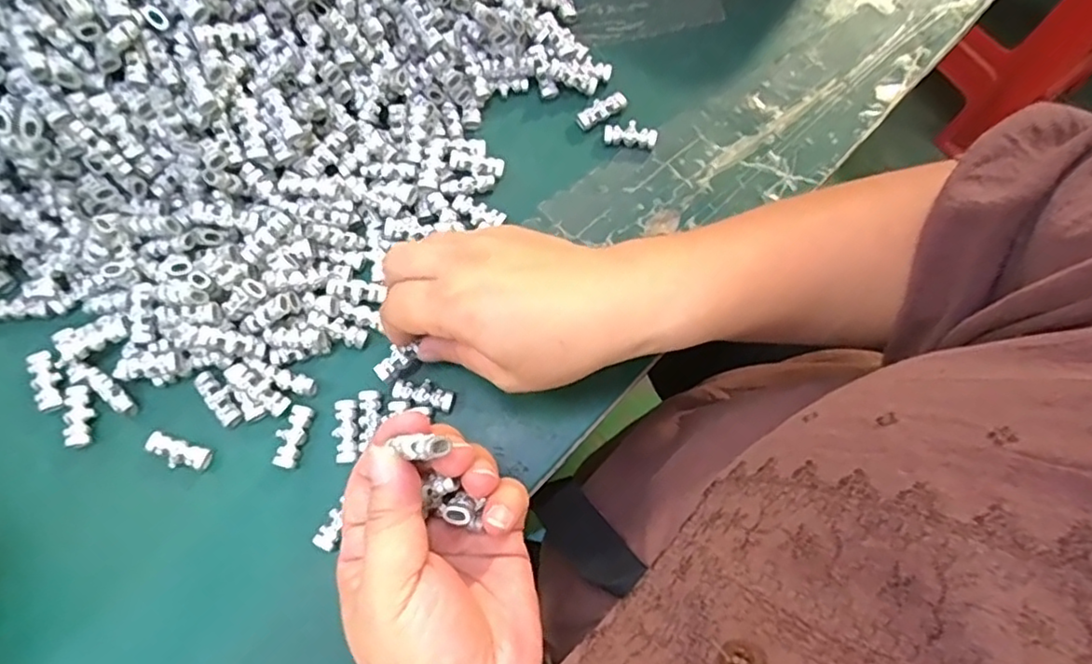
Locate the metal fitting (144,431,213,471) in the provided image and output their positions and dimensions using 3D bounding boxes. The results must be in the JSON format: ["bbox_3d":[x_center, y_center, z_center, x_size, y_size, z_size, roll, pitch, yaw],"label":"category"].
[{"bbox_3d":[-0.178,0.058,0.304,0.030,0.008,0.012,19,73,5],"label":"metal fitting"}]

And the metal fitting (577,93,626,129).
[{"bbox_3d":[0.032,-0.130,0.364,0.029,0.007,0.011,-28,75,-9],"label":"metal fitting"}]

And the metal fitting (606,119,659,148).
[{"bbox_3d":[0.049,-0.114,0.361,0.029,0.007,0.014,4,72,1],"label":"metal fitting"}]

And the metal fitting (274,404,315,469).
[{"bbox_3d":[-0.124,0.051,0.306,0.013,0.004,0.030,8,72,2],"label":"metal fitting"}]

